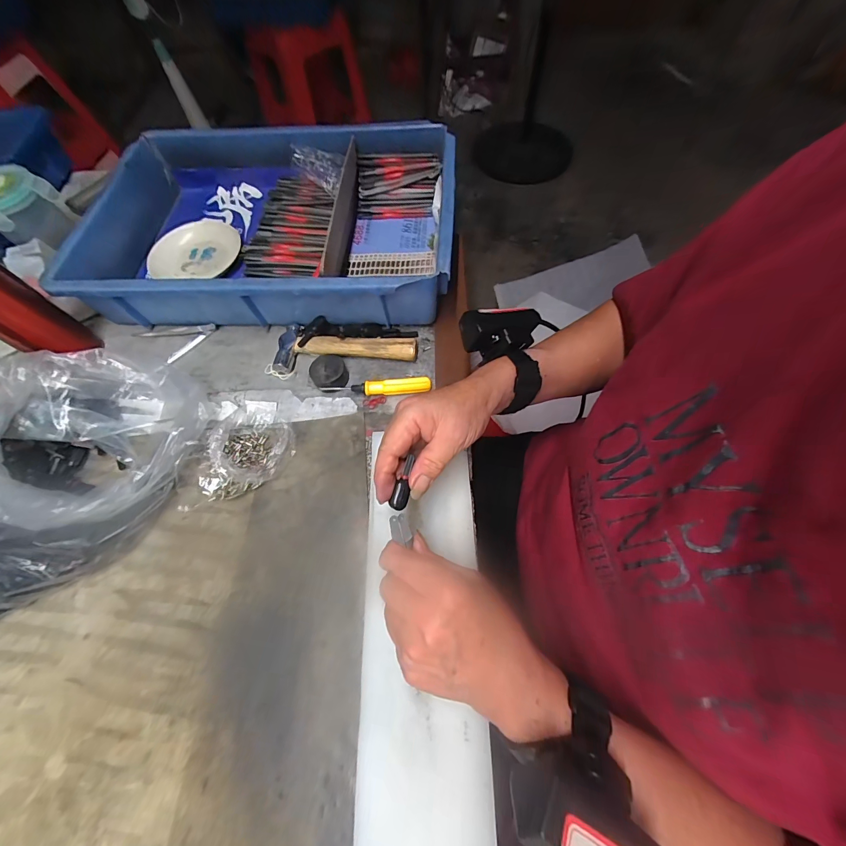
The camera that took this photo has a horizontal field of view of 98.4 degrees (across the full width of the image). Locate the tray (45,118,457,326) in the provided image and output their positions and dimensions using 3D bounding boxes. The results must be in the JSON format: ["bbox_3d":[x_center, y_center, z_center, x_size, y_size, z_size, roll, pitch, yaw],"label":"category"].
[{"bbox_3d":[-0.184,-0.251,0.462,0.435,0.083,0.290,1,65,3],"label":"tray"}]

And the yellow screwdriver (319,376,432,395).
[{"bbox_3d":[-0.049,-0.036,0.390,0.113,0.017,0.016,-5,65,0],"label":"yellow screwdriver"}]

